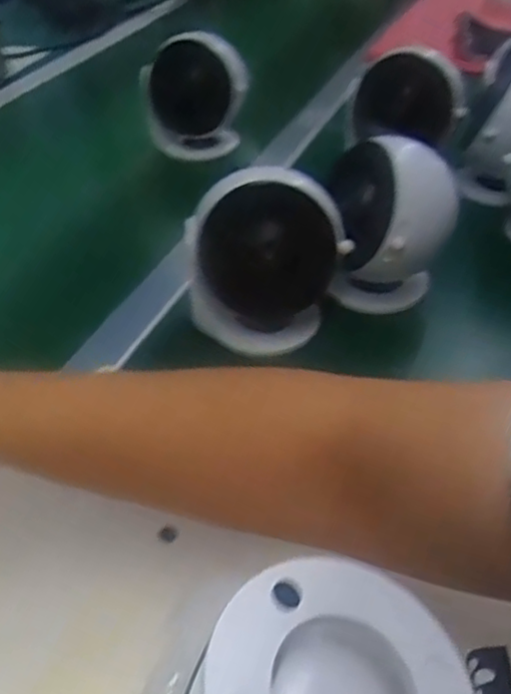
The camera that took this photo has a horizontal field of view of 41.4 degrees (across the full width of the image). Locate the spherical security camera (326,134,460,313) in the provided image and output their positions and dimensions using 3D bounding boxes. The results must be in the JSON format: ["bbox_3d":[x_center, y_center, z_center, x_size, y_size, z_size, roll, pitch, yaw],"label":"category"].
[{"bbox_3d":[0.101,-0.083,0.504,0.085,0.117,0.085,10,42,14],"label":"spherical security camera"}]

